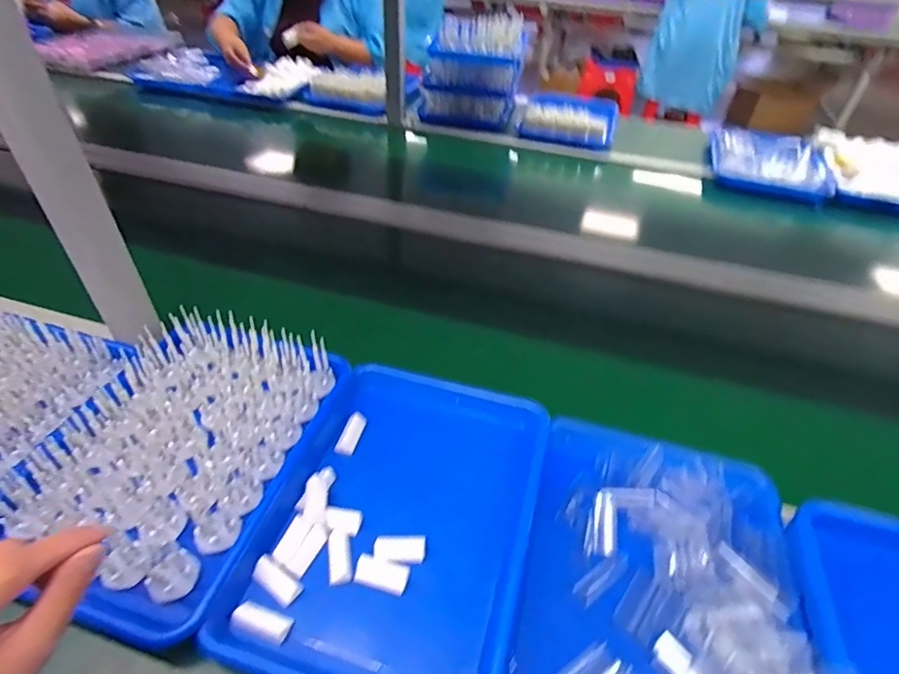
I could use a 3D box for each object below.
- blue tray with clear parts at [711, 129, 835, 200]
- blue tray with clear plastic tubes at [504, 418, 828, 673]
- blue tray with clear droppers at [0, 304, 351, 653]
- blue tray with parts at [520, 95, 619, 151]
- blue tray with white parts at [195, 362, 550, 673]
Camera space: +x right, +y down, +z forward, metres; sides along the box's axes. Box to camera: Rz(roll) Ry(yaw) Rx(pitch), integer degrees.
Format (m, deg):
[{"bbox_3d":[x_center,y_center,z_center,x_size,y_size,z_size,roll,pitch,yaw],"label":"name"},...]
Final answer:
[{"bbox_3d":[0.752,-0.422,1.202,0.252,0.047,0.315,16,43,13],"label":"blue tray with clear parts"},{"bbox_3d":[0.185,0.222,0.437,0.230,0.044,0.332,15,43,13],"label":"blue tray with clear plastic tubes"},{"bbox_3d":[-0.282,0.099,0.508,0.249,0.070,0.317,13,42,10],"label":"blue tray with clear droppers"},{"bbox_3d":[0.316,-0.569,1.320,0.253,0.077,0.192,9,42,6],"label":"blue tray with parts"},{"bbox_3d":[-0.049,0.170,0.501,0.251,0.027,0.332,13,43,10],"label":"blue tray with white parts"}]

